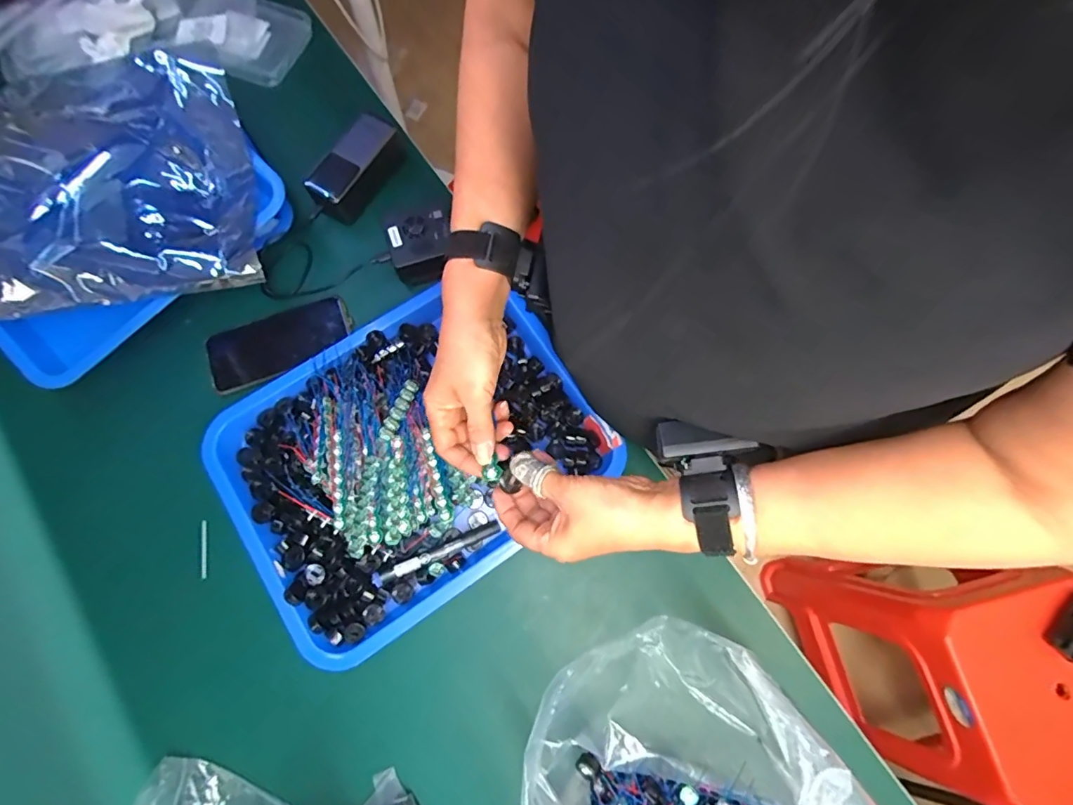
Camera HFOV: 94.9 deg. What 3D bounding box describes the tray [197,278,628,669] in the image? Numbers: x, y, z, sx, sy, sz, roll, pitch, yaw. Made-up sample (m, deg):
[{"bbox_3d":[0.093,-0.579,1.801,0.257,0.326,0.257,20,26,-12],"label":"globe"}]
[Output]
[{"bbox_3d":[-0.141,0.041,0.516,0.387,0.070,0.314,-36,78,-9],"label":"tray"}]

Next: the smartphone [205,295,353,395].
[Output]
[{"bbox_3d":[-0.298,-0.072,0.574,0.161,0.013,0.074,-25,77,-7],"label":"smartphone"}]

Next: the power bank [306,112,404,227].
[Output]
[{"bbox_3d":[-0.223,-0.287,0.606,0.057,0.049,0.128,32,77,7],"label":"power bank"}]

